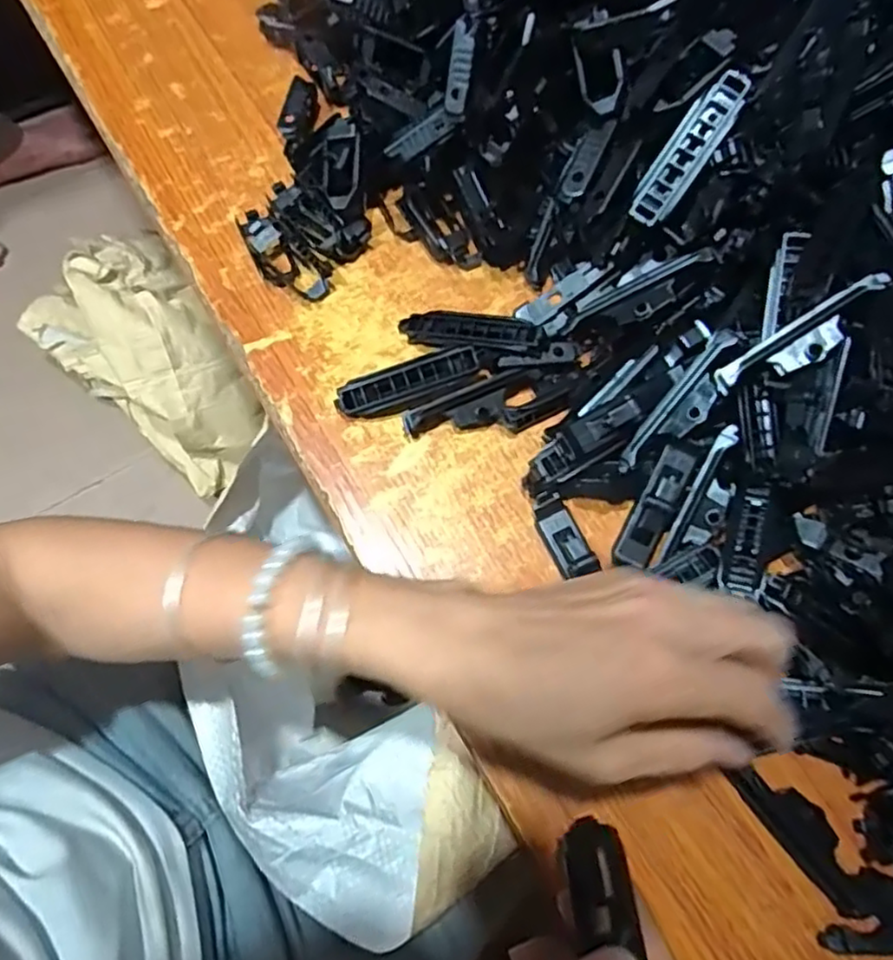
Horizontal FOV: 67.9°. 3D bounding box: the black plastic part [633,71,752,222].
[{"bbox_3d":[0.114,-0.155,0.312,0.020,0.007,0.074,37,103,11],"label":"black plastic part"}]

